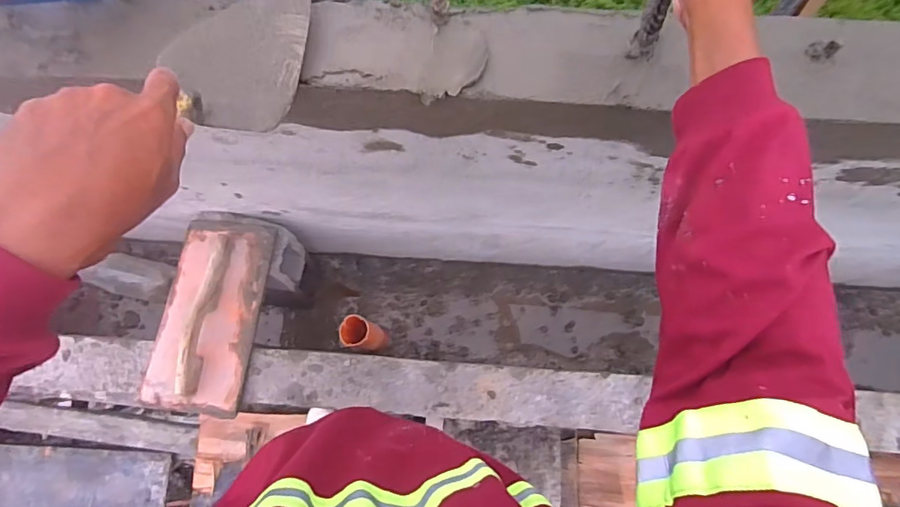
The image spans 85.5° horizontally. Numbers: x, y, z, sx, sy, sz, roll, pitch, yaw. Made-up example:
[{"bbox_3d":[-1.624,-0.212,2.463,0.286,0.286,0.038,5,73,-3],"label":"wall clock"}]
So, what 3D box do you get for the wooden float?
[{"bbox_3d":[-0.422,0.098,0.842,0.166,0.058,0.336,6,77,2],"label":"wooden float"}]

